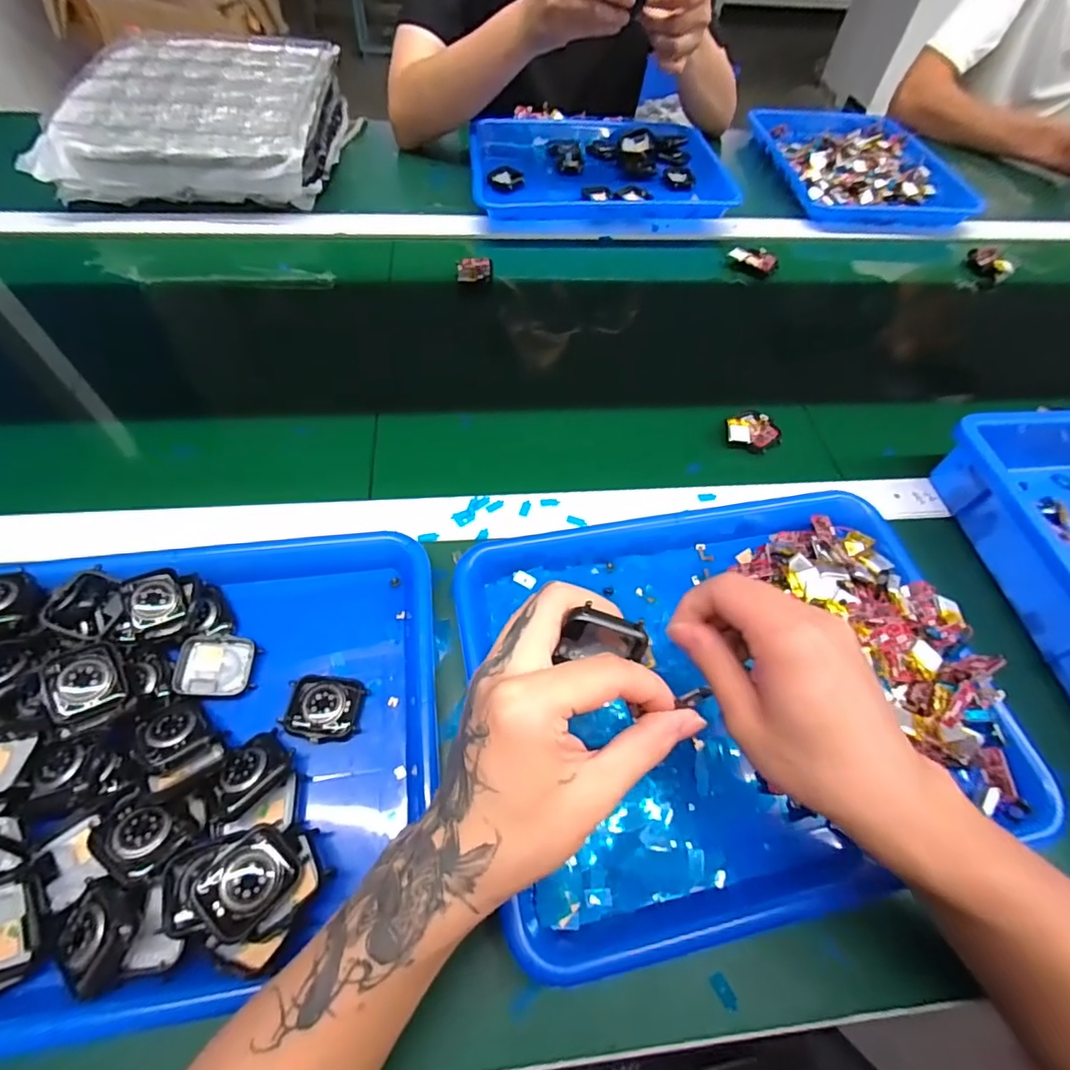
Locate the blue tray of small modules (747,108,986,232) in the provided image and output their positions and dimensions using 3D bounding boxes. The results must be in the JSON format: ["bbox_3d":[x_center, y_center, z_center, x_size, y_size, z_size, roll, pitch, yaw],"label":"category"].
[{"bbox_3d":[0.458,-0.541,0.757,0.230,0.038,0.308,-3,58,-6],"label":"blue tray of small modules"}]

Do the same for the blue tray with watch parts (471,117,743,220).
[{"bbox_3d":[0.088,-0.487,0.691,0.330,0.035,0.247,1,58,-3],"label":"blue tray with watch parts"}]

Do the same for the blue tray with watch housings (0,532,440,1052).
[{"bbox_3d":[-0.224,0.117,0.300,0.333,0.040,0.253,-7,59,-9],"label":"blue tray with watch housings"}]

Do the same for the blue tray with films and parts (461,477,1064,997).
[{"bbox_3d":[0.127,0.090,0.340,0.331,0.045,0.265,-9,59,-9],"label":"blue tray with films and parts"}]

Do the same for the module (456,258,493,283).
[{"bbox_3d":[-0.068,-0.301,0.597,0.042,0.010,0.040,-8,59,-9],"label":"module"}]

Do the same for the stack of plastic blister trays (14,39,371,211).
[{"bbox_3d":[-0.402,-0.521,0.667,0.291,0.086,0.321,3,58,-2],"label":"stack of plastic blister trays"}]

